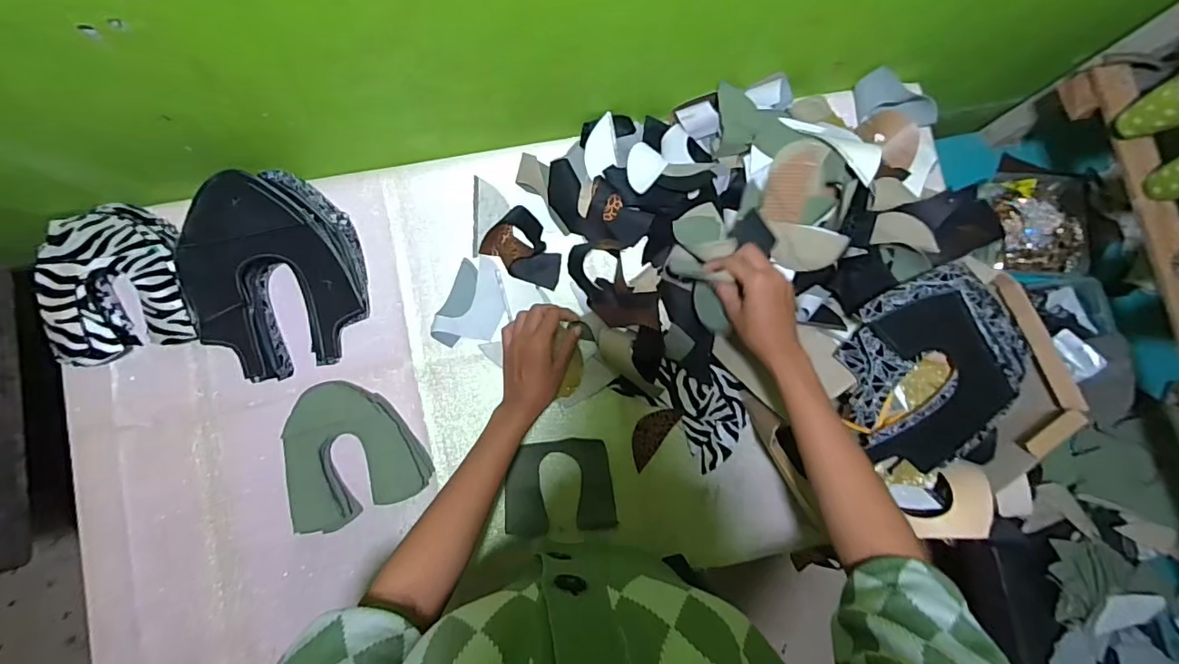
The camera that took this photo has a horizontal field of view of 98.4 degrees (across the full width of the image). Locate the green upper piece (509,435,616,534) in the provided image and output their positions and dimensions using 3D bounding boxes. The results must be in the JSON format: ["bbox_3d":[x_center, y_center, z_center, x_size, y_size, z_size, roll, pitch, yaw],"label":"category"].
[{"bbox_3d":[-0.039,0.199,0.661,0.137,0.005,0.114,-3,83,-3],"label":"green upper piece"}]

